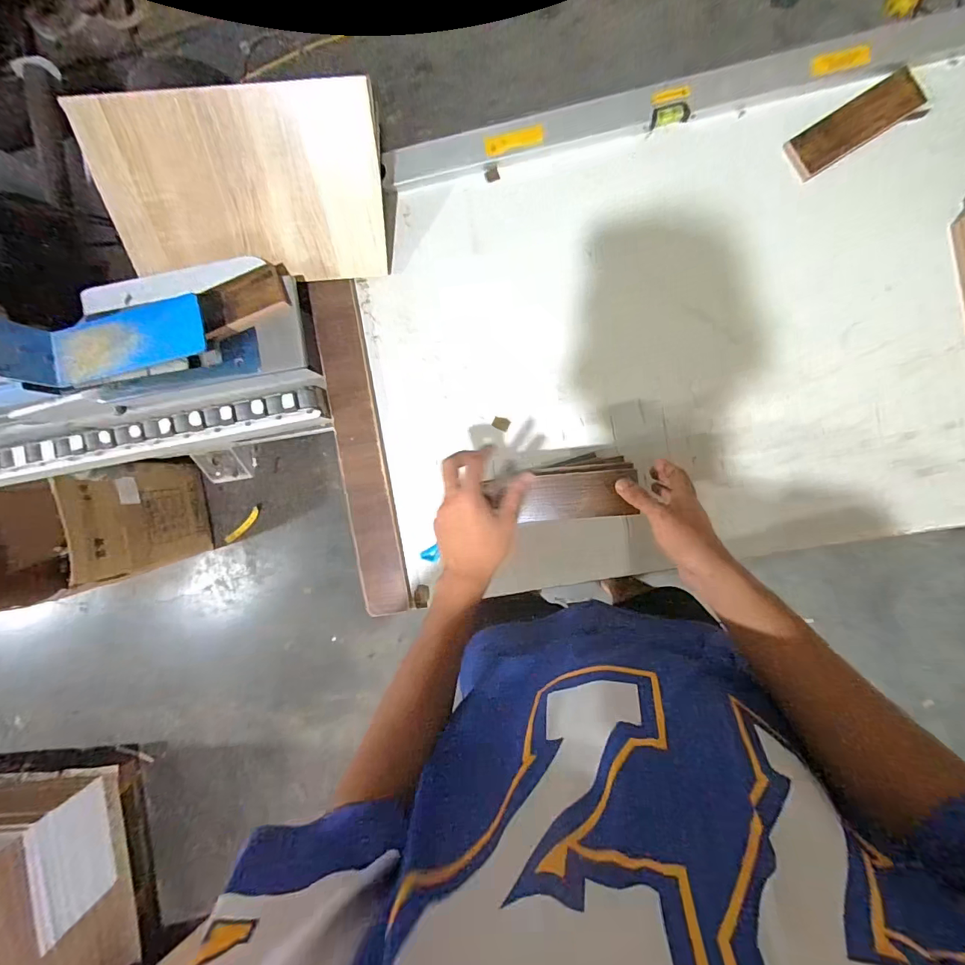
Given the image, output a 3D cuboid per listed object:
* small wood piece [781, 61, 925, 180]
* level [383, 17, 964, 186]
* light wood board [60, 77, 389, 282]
[{"bbox_3d":[0.515,-0.495,0.624,0.176,0.016,0.059,-30,89,5],"label":"small wood piece"},{"bbox_3d":[0.295,-0.545,0.641,0.903,0.028,0.061,-10,91,5],"label":"level"},{"bbox_3d":[-0.335,-0.408,0.630,0.379,0.014,0.222,-1,125,0],"label":"light wood board"}]

